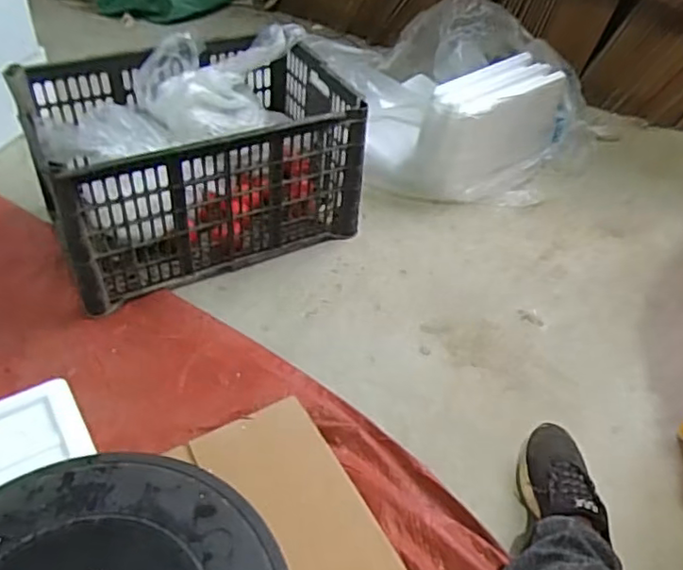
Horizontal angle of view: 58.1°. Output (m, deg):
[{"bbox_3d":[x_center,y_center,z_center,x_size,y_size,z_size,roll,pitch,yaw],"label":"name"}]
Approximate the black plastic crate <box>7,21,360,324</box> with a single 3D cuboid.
[{"bbox_3d":[-0.290,-0.254,1.222,0.561,0.287,0.379,-19,50,-23],"label":"black plastic crate"}]

